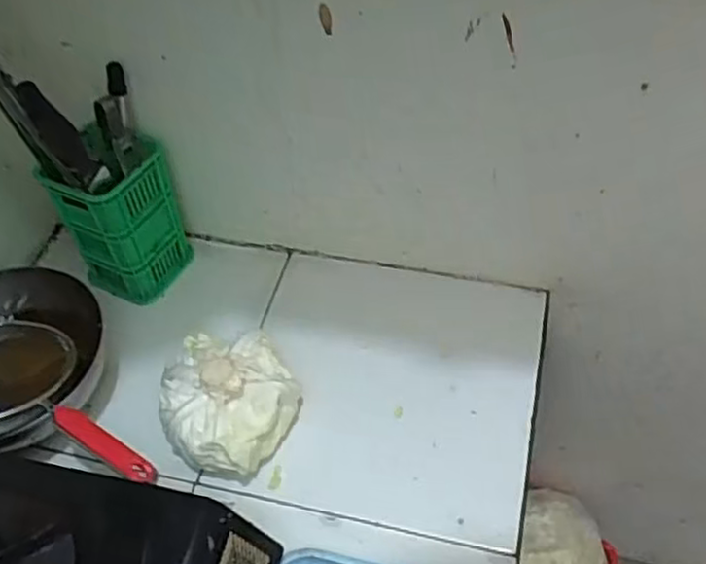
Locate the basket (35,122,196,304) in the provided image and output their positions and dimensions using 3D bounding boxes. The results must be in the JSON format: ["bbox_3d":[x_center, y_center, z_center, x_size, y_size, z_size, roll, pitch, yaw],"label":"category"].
[{"bbox_3d":[-0.252,-0.076,0.818,0.098,0.178,0.116,26,57,22],"label":"basket"}]

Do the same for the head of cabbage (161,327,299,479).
[{"bbox_3d":[-0.123,0.109,0.705,0.123,0.088,0.146,-29,55,-19],"label":"head of cabbage"}]

